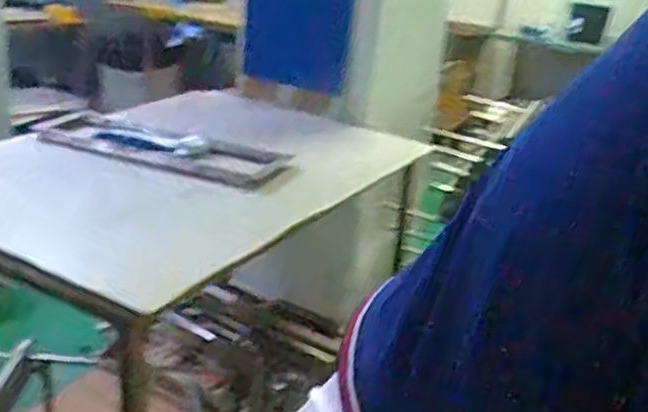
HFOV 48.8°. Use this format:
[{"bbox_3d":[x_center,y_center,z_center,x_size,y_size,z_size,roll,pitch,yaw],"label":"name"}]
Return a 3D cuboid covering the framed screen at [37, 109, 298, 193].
[{"bbox_3d":[-0.328,-0.114,1.437,0.516,0.044,0.189,11,23,13],"label":"framed screen"}]

